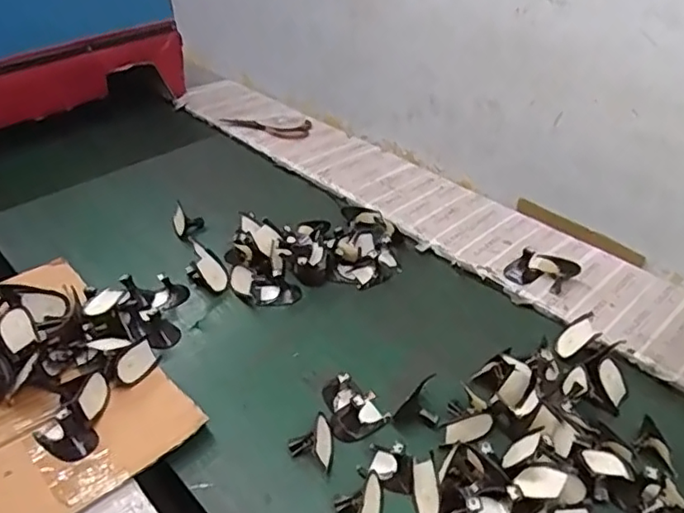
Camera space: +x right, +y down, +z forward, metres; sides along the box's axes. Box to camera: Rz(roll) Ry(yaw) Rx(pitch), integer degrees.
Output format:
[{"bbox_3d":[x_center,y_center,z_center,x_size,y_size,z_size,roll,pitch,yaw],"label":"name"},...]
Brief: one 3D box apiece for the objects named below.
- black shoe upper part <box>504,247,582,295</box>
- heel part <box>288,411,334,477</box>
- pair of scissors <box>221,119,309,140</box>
[{"bbox_3d":[0.314,0.018,0.950,0.102,0.032,0.066,18,40,23],"label":"black shoe upper part"},{"bbox_3d":[-0.036,0.220,0.719,0.054,0.038,0.066,-2,36,-3],"label":"heel part"},{"bbox_3d":[-0.180,-0.308,1.410,0.225,0.015,0.071,13,38,17],"label":"pair of scissors"}]

